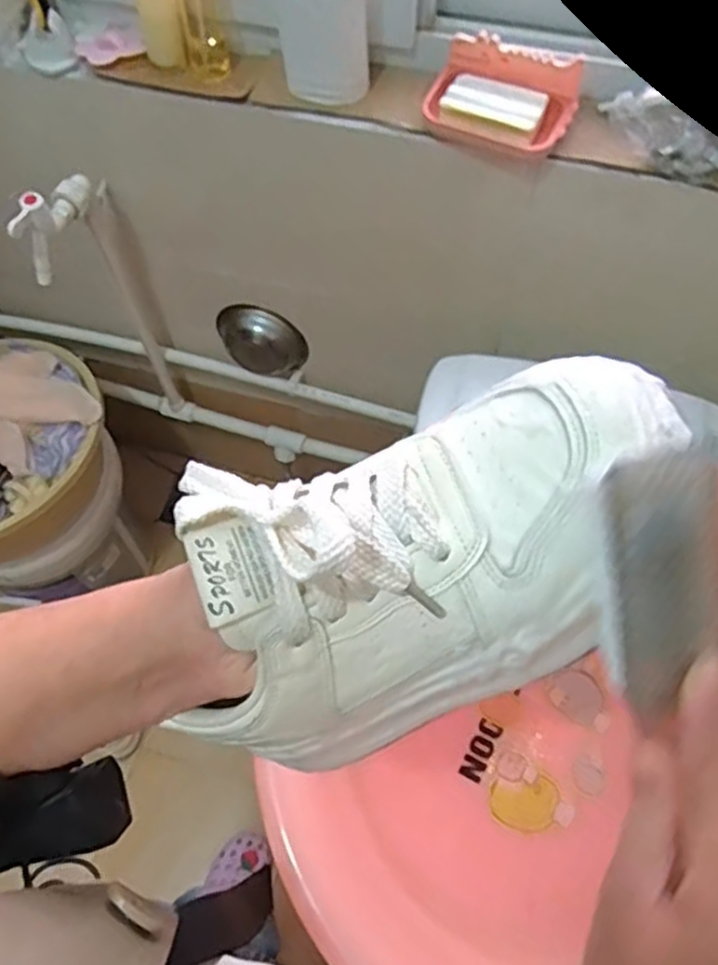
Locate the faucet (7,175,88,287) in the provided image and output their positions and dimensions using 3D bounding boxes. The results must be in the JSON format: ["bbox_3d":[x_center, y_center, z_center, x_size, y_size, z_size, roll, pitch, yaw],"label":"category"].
[{"bbox_3d":[-0.337,-0.297,0.826,0.033,0.090,0.124,8,62,4],"label":"faucet"}]

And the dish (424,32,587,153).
[{"bbox_3d":[0.139,-0.376,0.720,0.140,0.053,0.087,25,65,12],"label":"dish"}]

